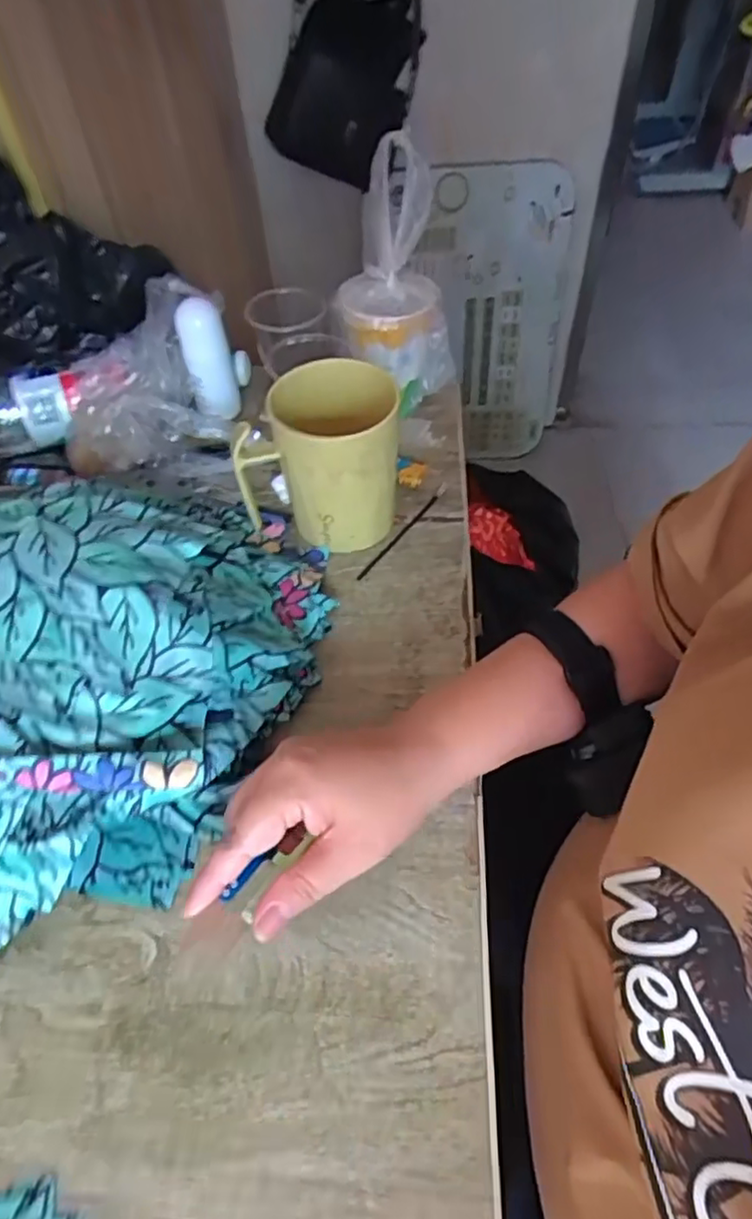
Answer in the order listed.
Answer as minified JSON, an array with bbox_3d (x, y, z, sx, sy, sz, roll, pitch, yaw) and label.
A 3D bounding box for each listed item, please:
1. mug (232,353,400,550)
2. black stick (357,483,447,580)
[{"bbox_3d":[-0.037,-0.103,0.449,0.103,0.109,0.082,1,54,2],"label":"mug"},{"bbox_3d":[0.022,-0.059,0.488,0.007,0.005,0.114,30,59,20],"label":"black stick"}]

